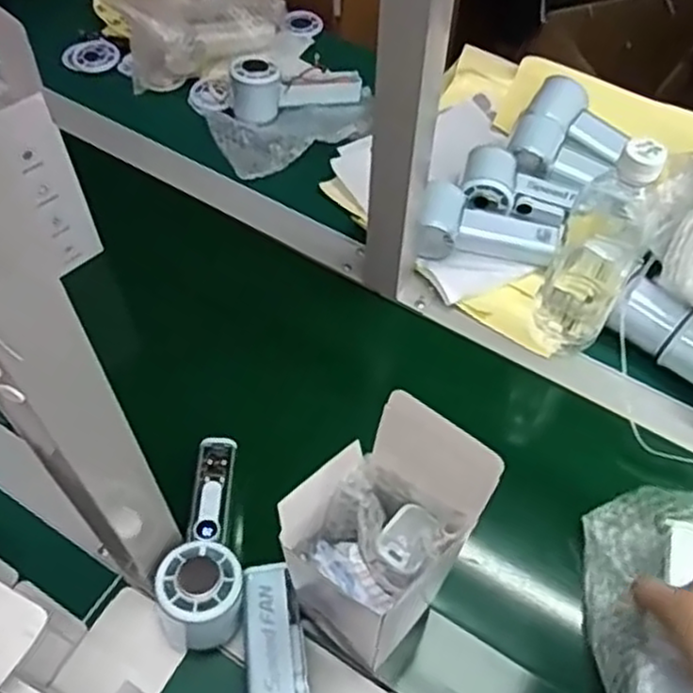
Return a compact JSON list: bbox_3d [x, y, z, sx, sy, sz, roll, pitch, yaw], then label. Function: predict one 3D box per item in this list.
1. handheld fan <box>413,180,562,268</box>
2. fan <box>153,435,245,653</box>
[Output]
[{"bbox_3d":[0.135,-0.119,0.712,0.129,0.045,0.065,5,56,2],"label":"handheld fan"},{"bbox_3d":[-0.101,0.141,0.544,0.061,0.072,0.156,5,56,2],"label":"fan"}]

